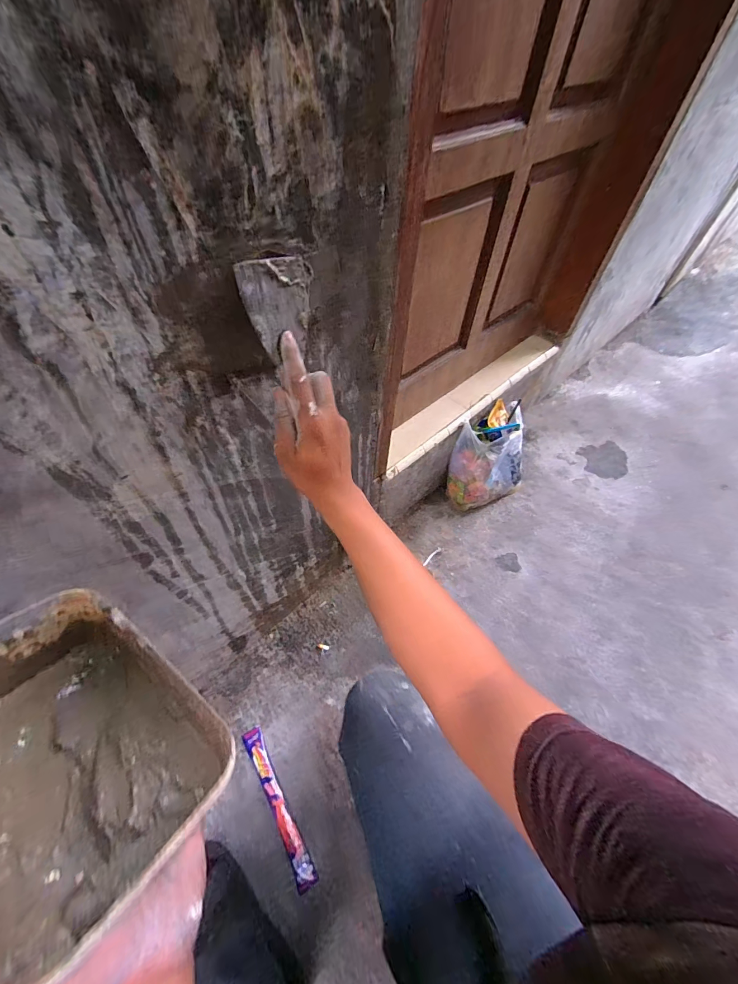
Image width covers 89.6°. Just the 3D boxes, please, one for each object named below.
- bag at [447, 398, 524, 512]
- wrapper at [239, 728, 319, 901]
[{"bbox_3d":[0.369,-0.111,1.128,0.291,0.284,0.088,-26,27,-21],"label":"bag"},{"bbox_3d":[-0.180,0.613,0.735,0.035,0.005,0.277,-26,61,-20],"label":"wrapper"}]

